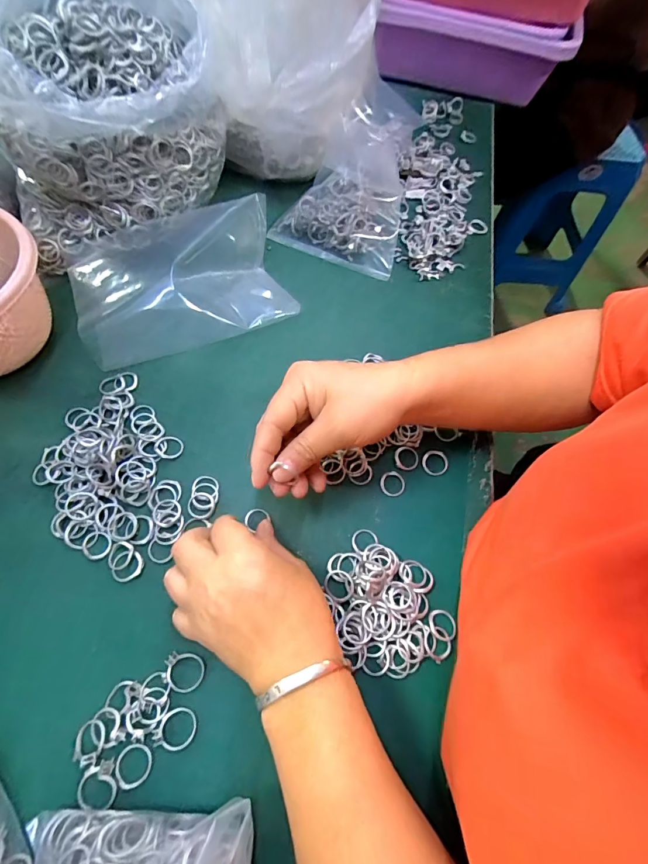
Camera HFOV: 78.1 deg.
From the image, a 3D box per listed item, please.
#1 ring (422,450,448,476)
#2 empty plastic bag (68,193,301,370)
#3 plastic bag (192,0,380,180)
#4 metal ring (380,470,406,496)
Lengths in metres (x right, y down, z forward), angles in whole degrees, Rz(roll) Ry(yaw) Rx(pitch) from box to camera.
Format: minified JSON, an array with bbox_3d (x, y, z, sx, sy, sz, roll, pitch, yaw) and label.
[{"bbox_3d":[0.097,0.026,0.346,0.022,0.004,0.022,2,64,-3],"label":"ring"},{"bbox_3d":[-0.137,-0.146,0.387,0.198,0.059,0.119,-17,66,-12],"label":"empty plastic bag"},{"bbox_3d":[-0.034,-0.380,0.399,0.156,0.185,0.147,-2,64,-5],"label":"plastic bag"},{"bbox_3d":[0.058,0.044,0.337,0.021,0.004,0.021,2,64,-3],"label":"metal ring"}]

